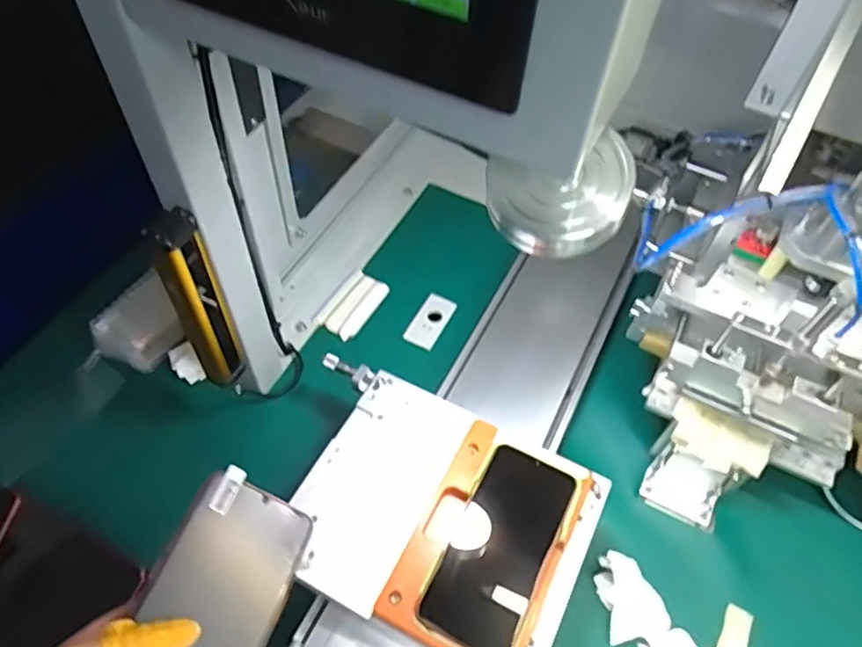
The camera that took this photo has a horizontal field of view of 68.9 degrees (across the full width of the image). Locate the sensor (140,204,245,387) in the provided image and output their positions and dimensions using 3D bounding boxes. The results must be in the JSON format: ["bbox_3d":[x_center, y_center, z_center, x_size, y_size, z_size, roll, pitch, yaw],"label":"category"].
[{"bbox_3d":[-0.188,-0.011,0.515,0.037,0.206,0.032,-23,60,-18],"label":"sensor"}]

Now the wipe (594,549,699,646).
[{"bbox_3d":[0.208,0.289,0.580,0.059,0.028,0.153,-29,62,-21],"label":"wipe"}]

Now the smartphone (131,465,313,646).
[{"bbox_3d":[-0.127,0.167,0.353,0.075,0.011,0.160,31,51,-11],"label":"smartphone"}]

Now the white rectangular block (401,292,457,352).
[{"bbox_3d":[0.000,-0.003,0.788,0.039,0.008,0.079,25,58,13],"label":"white rectangular block"}]

